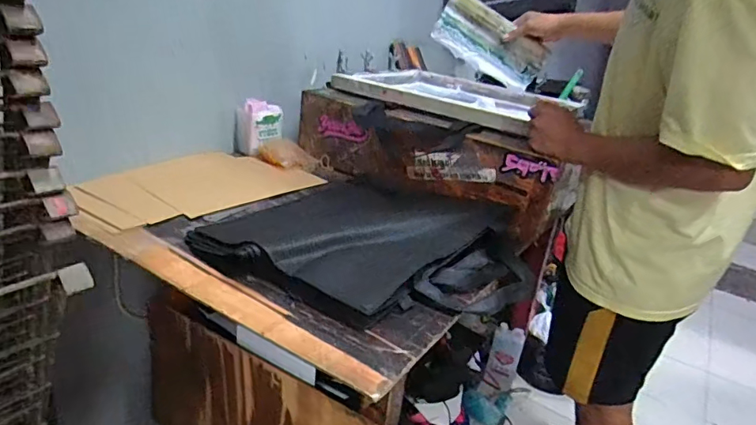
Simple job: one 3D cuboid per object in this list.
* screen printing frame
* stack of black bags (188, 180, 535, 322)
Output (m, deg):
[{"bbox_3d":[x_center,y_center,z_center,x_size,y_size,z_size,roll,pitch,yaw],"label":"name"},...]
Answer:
[{"bbox_3d":[0.197,-0.309,1.285,0.483,0.051,0.439,19,26,27],"label":"screen printing frame"},{"bbox_3d":[-0.012,0.039,0.778,0.462,0.071,0.424,23,28,34],"label":"stack of black bags"}]

